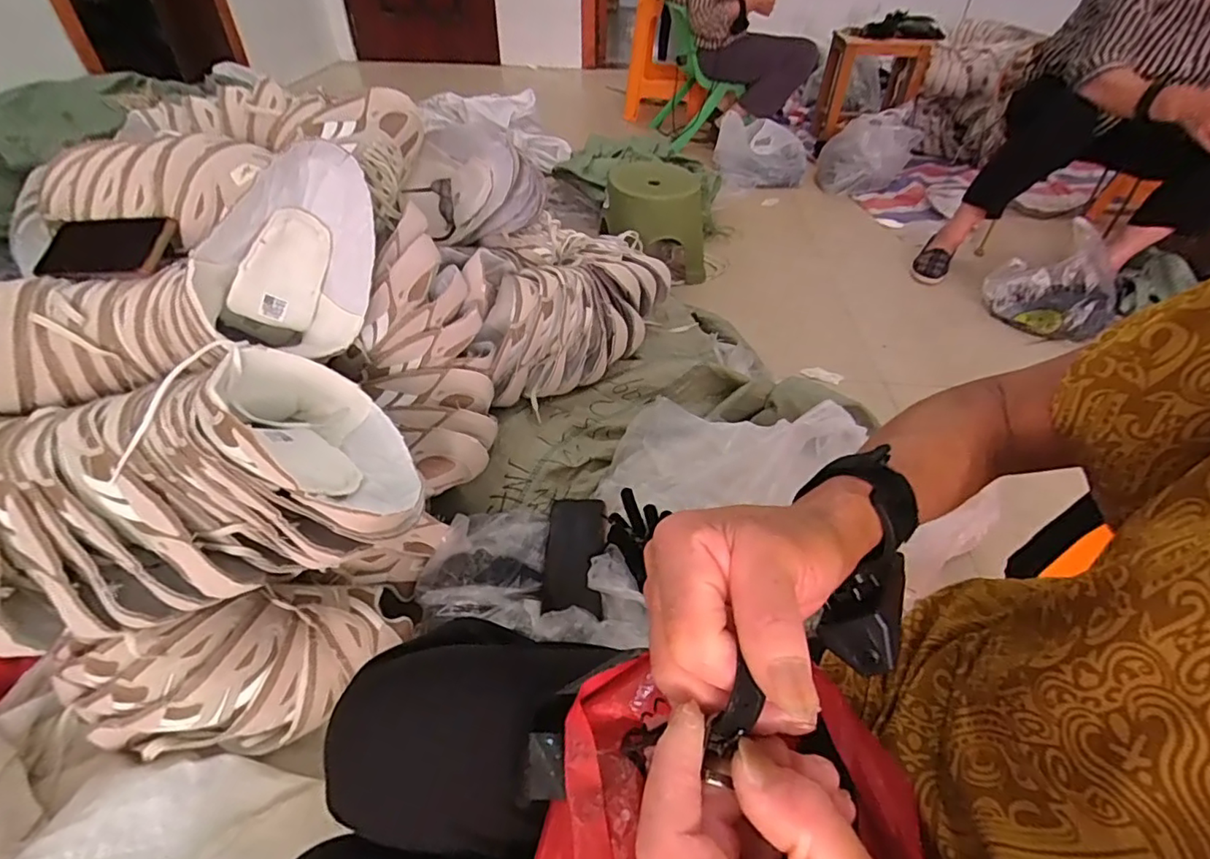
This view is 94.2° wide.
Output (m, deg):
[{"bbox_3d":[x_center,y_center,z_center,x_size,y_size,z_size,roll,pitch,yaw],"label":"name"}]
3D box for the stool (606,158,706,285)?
[{"bbox_3d":[0.142,-0.581,1.538,0.266,0.227,0.244,2,43,1],"label":"stool"}]

